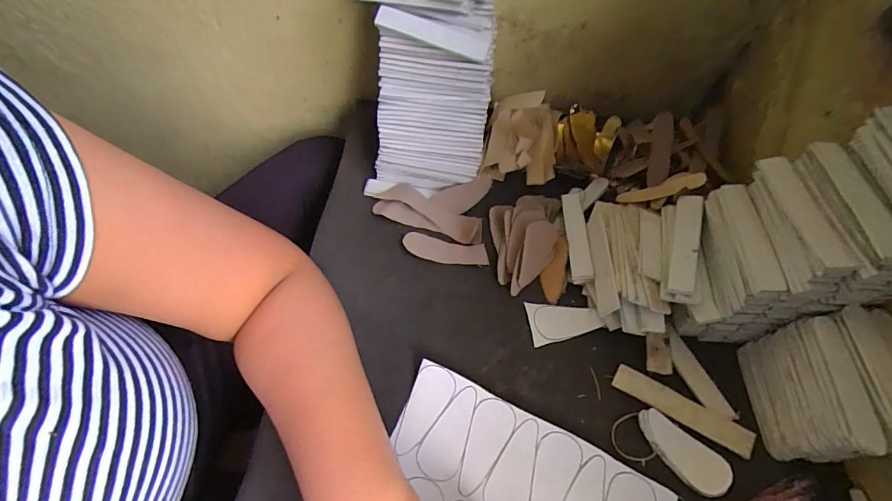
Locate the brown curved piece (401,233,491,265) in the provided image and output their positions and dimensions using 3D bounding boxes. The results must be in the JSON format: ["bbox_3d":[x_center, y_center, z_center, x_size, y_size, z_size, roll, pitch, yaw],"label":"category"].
[{"bbox_3d":[-0.001,-0.001,0.416,0.085,0.009,0.026,14,57,7],"label":"brown curved piece"}]

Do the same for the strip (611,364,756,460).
[{"bbox_3d":[0.193,0.129,0.341,0.109,0.004,0.024,27,59,15],"label":"strip"}]

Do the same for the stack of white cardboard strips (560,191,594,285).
[{"bbox_3d":[0.132,-0.020,0.425,0.022,0.011,0.122,-8,52,20],"label":"stack of white cardboard strips"}]

